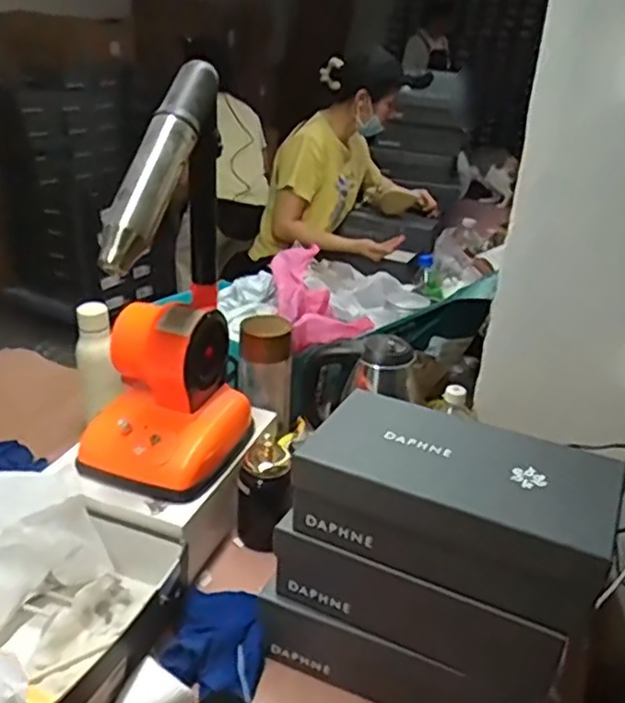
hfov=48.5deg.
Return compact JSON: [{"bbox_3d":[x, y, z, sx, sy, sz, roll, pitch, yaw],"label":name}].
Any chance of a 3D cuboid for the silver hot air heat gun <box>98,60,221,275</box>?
[{"bbox_3d":[-0.177,-0.210,0.785,0.057,0.271,0.046,14,-17,19],"label":"silver hot air heat gun"}]

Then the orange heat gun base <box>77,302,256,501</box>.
[{"bbox_3d":[-0.195,0.055,0.932,0.172,0.209,0.195,10,27,12],"label":"orange heat gun base"}]

